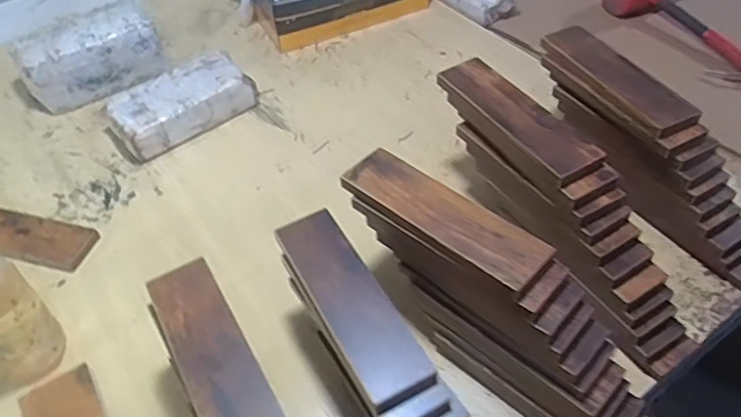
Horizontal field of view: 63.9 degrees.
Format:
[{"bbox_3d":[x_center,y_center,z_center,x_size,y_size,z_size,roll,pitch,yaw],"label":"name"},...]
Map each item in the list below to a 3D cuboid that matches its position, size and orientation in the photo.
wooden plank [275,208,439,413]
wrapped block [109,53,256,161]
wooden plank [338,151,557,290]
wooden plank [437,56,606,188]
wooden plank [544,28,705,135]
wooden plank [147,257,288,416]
[{"bbox_3d":[-0.022,0.081,0.549,0.061,0.021,0.211,-25,52,-17],"label":"wooden plank"},{"bbox_3d":[-0.291,-0.159,0.925,0.212,0.066,0.101,-34,55,-24],"label":"wrapped block"},{"bbox_3d":[0.069,0.003,0.572,0.212,0.011,0.062,33,59,28],"label":"wooden plank"},{"bbox_3d":[0.163,-0.107,0.666,0.062,0.017,0.220,-26,52,-17],"label":"wooden plank"},{"bbox_3d":[0.295,-0.164,0.720,0.059,0.018,0.220,-21,51,-13],"label":"wooden plank"},{"bbox_3d":[-0.134,0.127,0.513,0.060,0.018,0.218,-27,53,-18],"label":"wooden plank"}]

